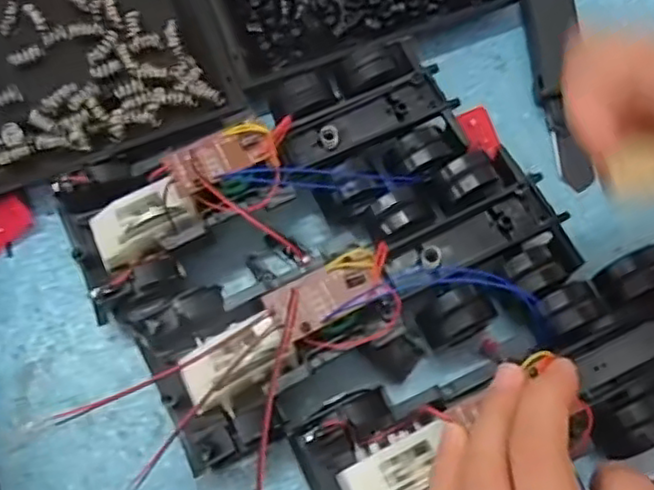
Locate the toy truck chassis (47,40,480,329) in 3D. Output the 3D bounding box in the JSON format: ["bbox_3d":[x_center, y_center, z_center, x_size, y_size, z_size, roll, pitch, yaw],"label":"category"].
[{"bbox_3d":[-0.030,-0.037,0.309,0.190,0.049,0.082,-25,73,-6],"label":"toy truck chassis"}]

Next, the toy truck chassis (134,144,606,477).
[{"bbox_3d":[0.018,0.024,0.288,0.192,0.057,0.085,-22,72,-5],"label":"toy truck chassis"}]

